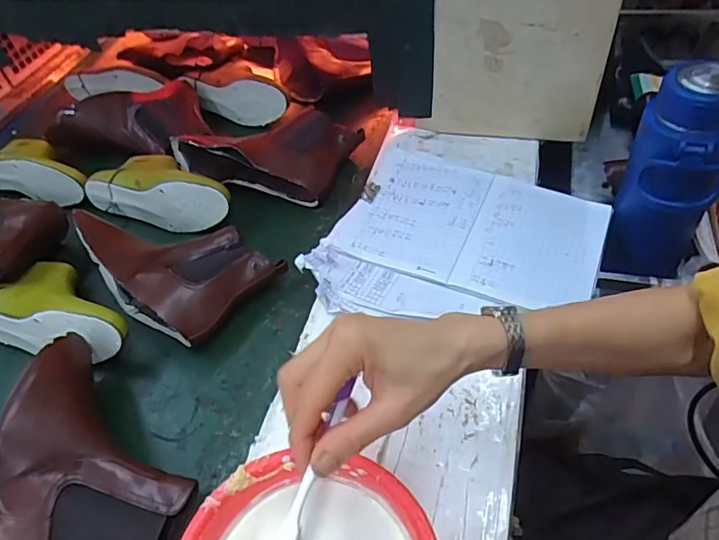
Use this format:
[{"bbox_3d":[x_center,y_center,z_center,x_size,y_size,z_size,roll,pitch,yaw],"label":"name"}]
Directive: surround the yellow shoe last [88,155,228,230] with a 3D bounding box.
[{"bbox_3d":[-0.288,-0.133,0.783,0.247,0.074,0.113,14,53,19],"label":"yellow shoe last"}]

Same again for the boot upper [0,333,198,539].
[{"bbox_3d":[-0.242,0.179,0.490,0.149,0.113,0.241,-5,49,3],"label":"boot upper"}]

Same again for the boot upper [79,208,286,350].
[{"bbox_3d":[-0.245,-0.014,0.663,0.248,0.084,0.149,24,57,25],"label":"boot upper"}]

